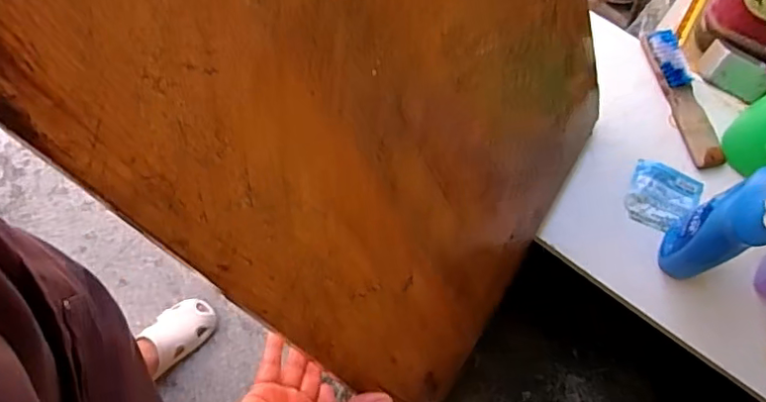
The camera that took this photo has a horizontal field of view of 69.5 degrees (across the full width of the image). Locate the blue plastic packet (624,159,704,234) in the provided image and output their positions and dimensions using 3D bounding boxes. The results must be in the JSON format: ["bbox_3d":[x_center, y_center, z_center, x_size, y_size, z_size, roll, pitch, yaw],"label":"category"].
[{"bbox_3d":[0.354,-0.004,0.697,0.086,0.015,0.081,23,68,7],"label":"blue plastic packet"}]

